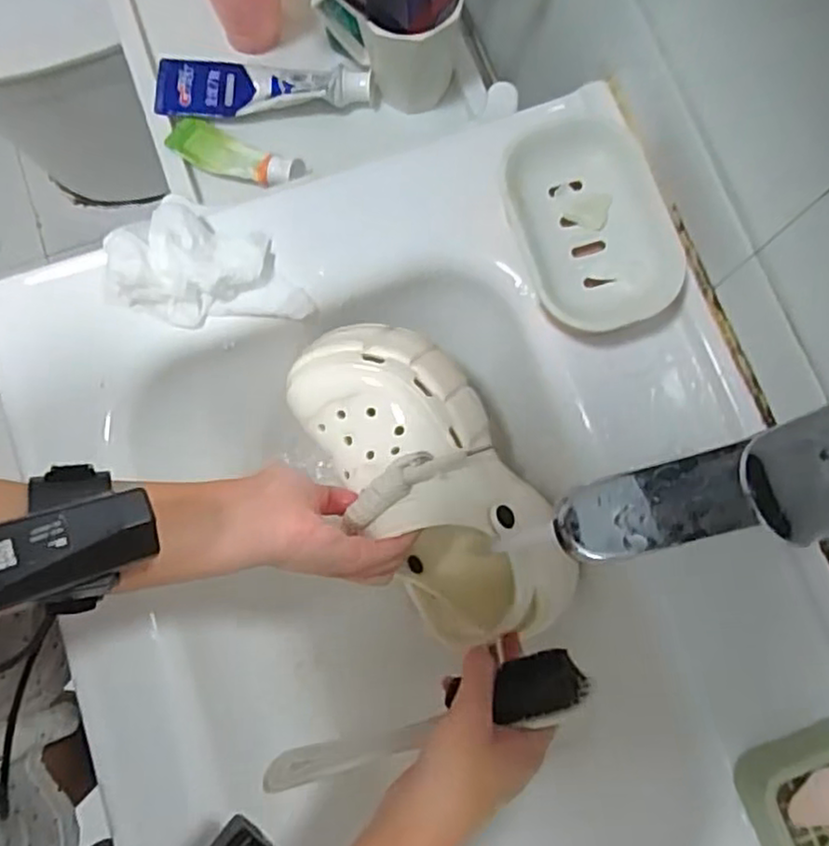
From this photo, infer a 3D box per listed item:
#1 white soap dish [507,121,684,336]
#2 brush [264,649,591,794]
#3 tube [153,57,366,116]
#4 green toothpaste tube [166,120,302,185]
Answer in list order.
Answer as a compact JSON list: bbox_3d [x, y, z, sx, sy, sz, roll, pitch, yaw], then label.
[{"bbox_3d":[0.115,-0.130,0.447,0.095,0.026,0.140,-14,79,-3],"label":"white soap dish"},{"bbox_3d":[-0.004,0.187,0.411,0.225,0.036,0.033,-28,79,27],"label":"brush"},{"bbox_3d":[-0.137,-0.308,0.611,0.189,0.026,0.054,-3,79,-1],"label":"tube"},{"bbox_3d":[-0.154,-0.237,0.590,0.128,0.031,0.042,20,79,3],"label":"green toothpaste tube"}]

